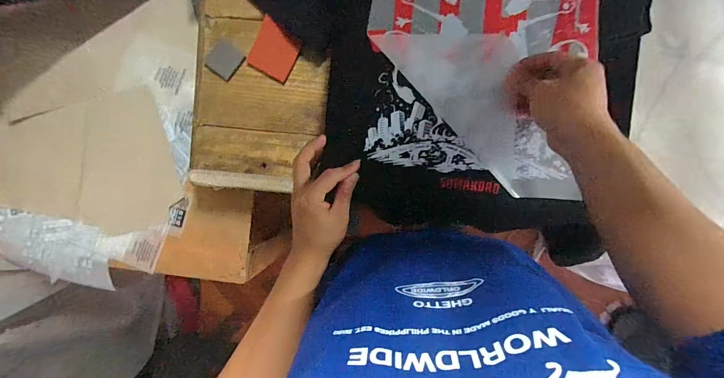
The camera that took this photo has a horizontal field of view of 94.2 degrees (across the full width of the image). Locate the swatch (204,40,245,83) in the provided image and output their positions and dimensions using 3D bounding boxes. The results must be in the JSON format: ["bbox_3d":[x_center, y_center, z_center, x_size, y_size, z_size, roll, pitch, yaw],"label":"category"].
[{"bbox_3d":[-0.232,-0.217,0.568,0.051,0.007,0.053,40,92,0],"label":"swatch"}]

